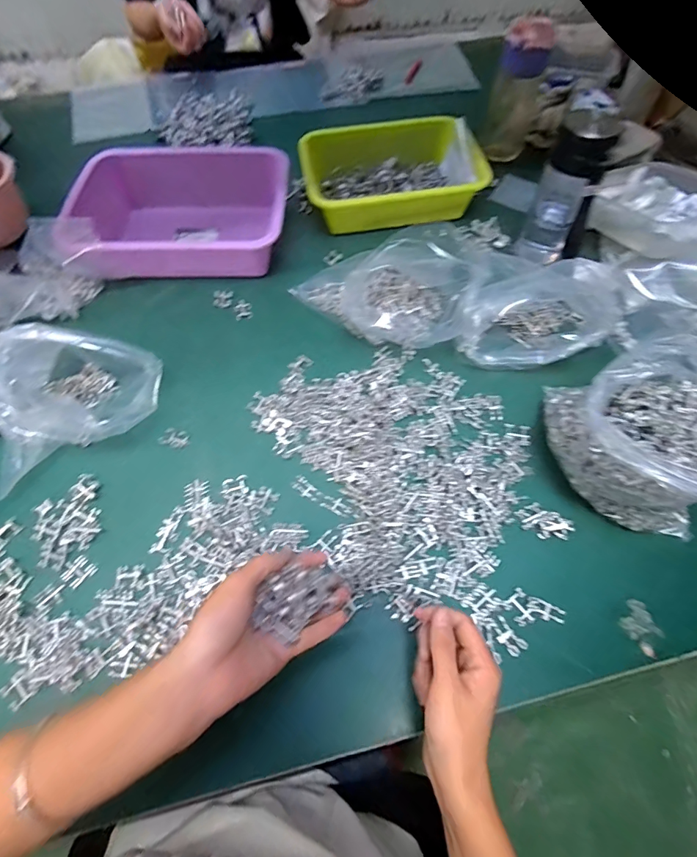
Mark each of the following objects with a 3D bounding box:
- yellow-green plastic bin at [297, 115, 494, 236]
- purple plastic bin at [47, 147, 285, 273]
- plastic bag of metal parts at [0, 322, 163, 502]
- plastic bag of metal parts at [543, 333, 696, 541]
[{"bbox_3d":[0.067,-0.395,0.654,0.259,0.076,0.175,-5,62,-2],"label":"yellow-green plastic bin"},{"bbox_3d":[-0.238,-0.312,0.620,0.298,0.089,0.208,-3,62,-2],"label":"purple plastic bin"},{"bbox_3d":[-0.319,-0.048,0.469,0.200,0.110,0.154,-25,65,-12],"label":"plastic bag of metal parts"},{"bbox_3d":[0.266,0.013,0.390,0.114,0.151,0.170,-11,63,-6],"label":"plastic bag of metal parts"}]

